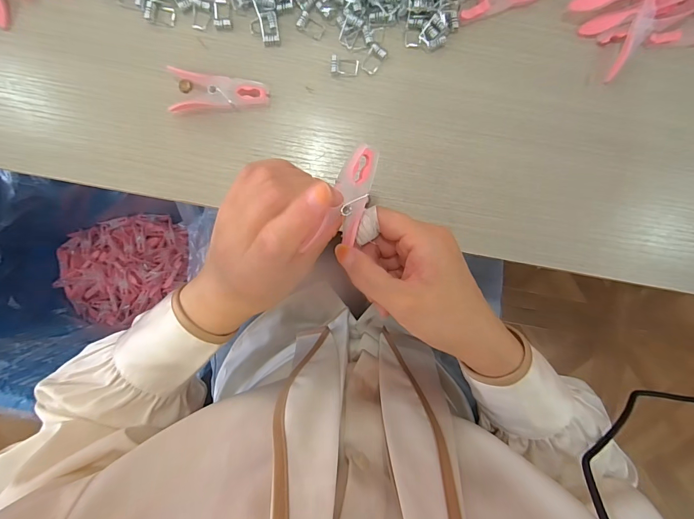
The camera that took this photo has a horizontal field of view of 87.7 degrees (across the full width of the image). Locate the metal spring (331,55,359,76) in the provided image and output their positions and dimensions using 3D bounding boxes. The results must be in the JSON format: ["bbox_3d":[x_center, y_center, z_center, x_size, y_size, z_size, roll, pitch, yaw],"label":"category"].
[{"bbox_3d":[-0.002,-0.162,0.302,0.023,0.005,0.013,8,94,-3],"label":"metal spring"}]

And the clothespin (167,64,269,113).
[{"bbox_3d":[-0.103,-0.135,0.296,0.077,0.010,0.031,3,95,-2],"label":"clothespin"}]

